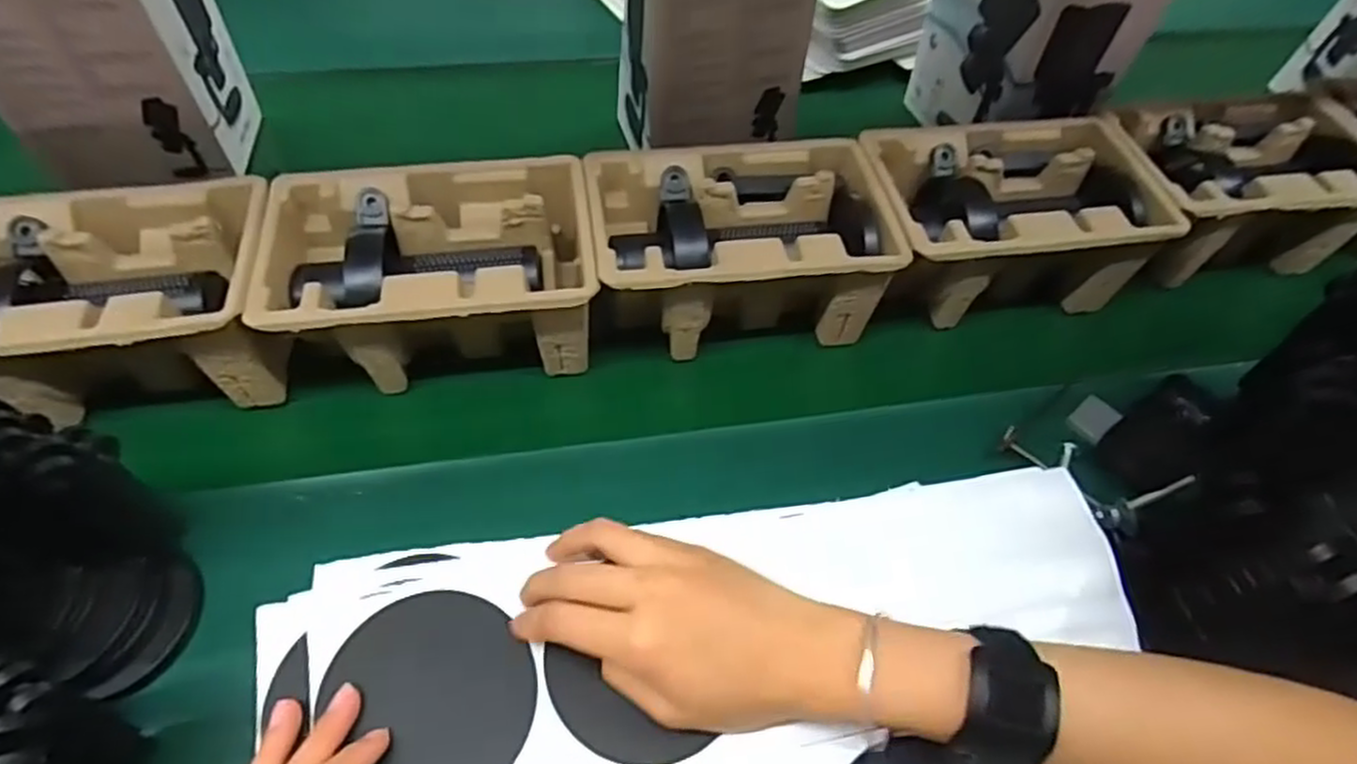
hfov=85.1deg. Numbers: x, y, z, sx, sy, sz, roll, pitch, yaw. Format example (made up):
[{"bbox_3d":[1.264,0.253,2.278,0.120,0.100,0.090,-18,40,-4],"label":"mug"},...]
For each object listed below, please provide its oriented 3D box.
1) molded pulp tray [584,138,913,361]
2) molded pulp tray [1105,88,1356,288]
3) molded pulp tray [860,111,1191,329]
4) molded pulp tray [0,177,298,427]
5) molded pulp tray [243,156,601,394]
[{"bbox_3d":[0.046,-0.110,0.592,0.222,0.091,0.141,-7,55,-7],"label":"molded pulp tray"},{"bbox_3d":[0.488,-0.178,0.666,0.233,0.100,0.150,-9,55,-8],"label":"molded pulp tray"},{"bbox_3d":[0.266,-0.142,0.628,0.221,0.097,0.161,-8,55,-8],"label":"molded pulp tray"},{"bbox_3d":[-0.412,-0.052,0.529,0.274,0.097,0.153,-10,56,-9],"label":"molded pulp tray"},{"bbox_3d":[-0.176,-0.077,0.558,0.222,0.102,0.144,-6,55,-7],"label":"molded pulp tray"}]

